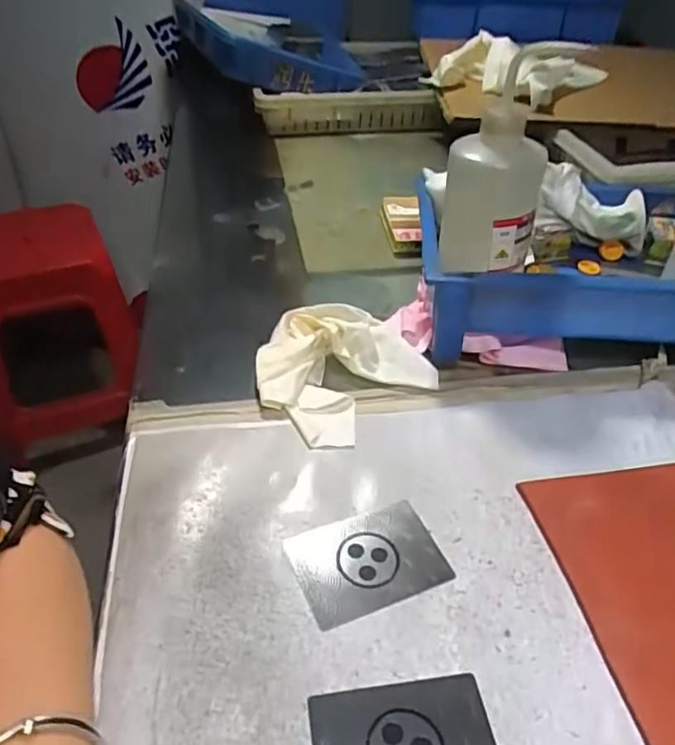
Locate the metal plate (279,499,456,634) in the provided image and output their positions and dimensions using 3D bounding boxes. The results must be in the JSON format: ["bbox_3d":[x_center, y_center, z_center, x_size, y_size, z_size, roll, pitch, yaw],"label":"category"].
[{"bbox_3d":[0.019,0.114,0.373,0.086,0.006,0.058,-14,51,-18],"label":"metal plate"}]

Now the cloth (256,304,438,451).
[{"bbox_3d":[0.000,-0.009,0.497,0.138,0.032,0.122,-30,48,-32],"label":"cloth"}]

